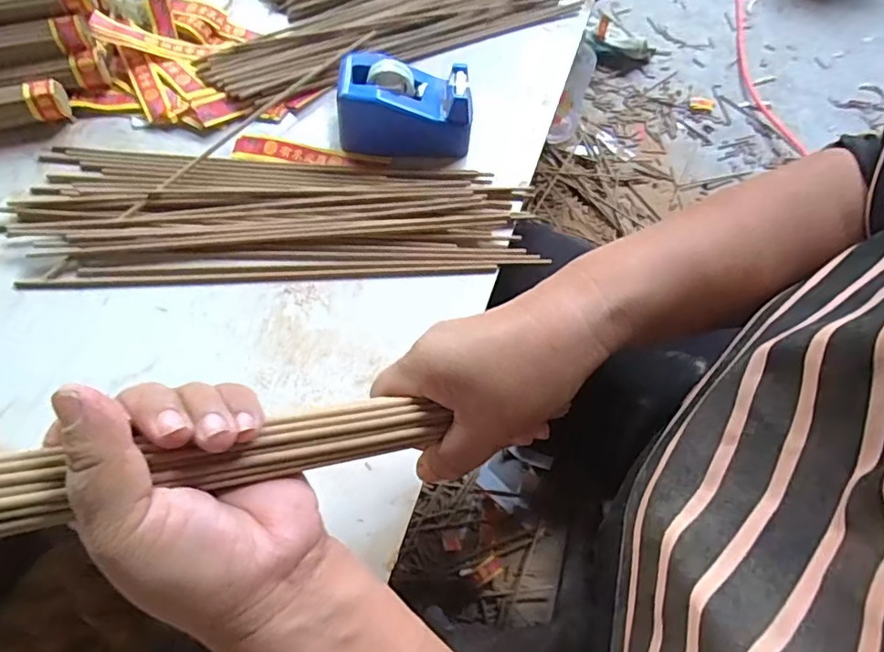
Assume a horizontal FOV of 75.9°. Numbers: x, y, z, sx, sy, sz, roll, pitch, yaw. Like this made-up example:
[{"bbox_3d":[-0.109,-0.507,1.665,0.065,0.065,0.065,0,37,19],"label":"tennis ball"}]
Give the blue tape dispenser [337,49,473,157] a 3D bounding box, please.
[{"bbox_3d":[-0.026,-0.167,0.429,0.100,0.048,0.057,7,63,1],"label":"blue tape dispenser"}]

